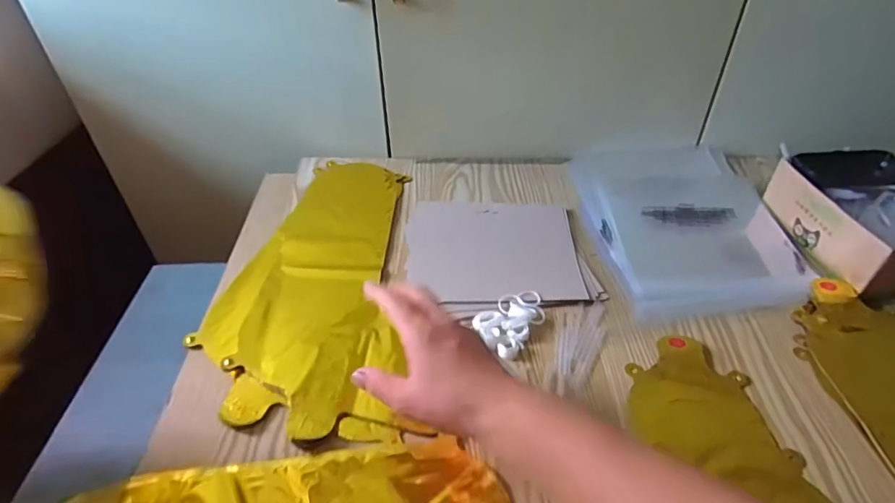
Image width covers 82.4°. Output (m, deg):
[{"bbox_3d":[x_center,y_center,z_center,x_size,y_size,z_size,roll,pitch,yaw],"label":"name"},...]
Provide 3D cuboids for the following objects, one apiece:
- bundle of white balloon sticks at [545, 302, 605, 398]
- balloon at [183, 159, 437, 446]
[{"bbox_3d":[0.129,0.090,0.497,0.043,0.005,0.117,12,43,13],"label":"bundle of white balloon sticks"},{"bbox_3d":[-0.129,0.014,0.575,0.210,0.012,0.404,2,42,2],"label":"balloon"}]

